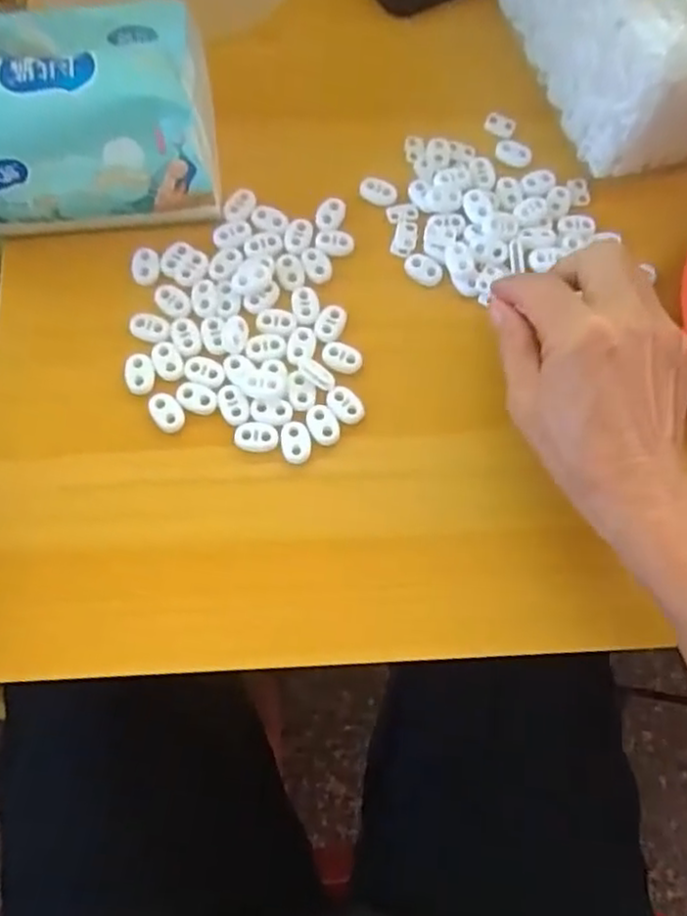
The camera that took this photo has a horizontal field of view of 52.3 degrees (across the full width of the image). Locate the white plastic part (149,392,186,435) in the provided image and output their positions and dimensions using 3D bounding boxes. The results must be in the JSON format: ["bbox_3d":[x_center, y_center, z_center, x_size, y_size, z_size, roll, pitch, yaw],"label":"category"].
[{"bbox_3d":[-0.093,-0.024,0.368,0.015,0.004,0.023,-39,79,-12],"label":"white plastic part"}]

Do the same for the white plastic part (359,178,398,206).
[{"bbox_3d":[0.021,-0.159,0.418,0.022,0.004,0.015,24,75,5],"label":"white plastic part"}]

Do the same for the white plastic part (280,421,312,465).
[{"bbox_3d":[-0.025,-0.009,0.368,0.015,0.004,0.022,-9,74,-4],"label":"white plastic part"}]

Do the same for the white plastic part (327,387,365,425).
[{"bbox_3d":[0.001,-0.029,0.374,0.015,0.004,0.023,-38,79,-11],"label":"white plastic part"}]

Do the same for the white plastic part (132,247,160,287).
[{"bbox_3d":[-0.112,-0.108,0.395,0.015,0.004,0.023,1,74,-2],"label":"white plastic part"}]

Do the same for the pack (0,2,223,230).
[{"bbox_3d":[-0.143,-0.187,0.376,0.143,0.082,0.105,-5,74,-3],"label":"pack"}]

